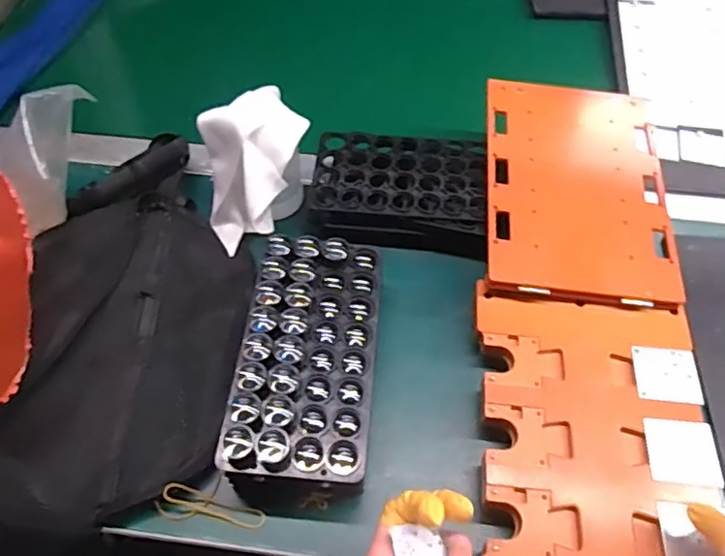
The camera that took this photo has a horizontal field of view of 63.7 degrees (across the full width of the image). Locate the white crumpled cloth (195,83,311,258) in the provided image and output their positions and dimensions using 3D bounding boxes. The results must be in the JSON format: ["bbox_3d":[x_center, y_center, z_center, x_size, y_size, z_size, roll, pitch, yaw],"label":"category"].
[{"bbox_3d":[-0.096,-0.104,0.525,0.106,0.087,0.096,-18,58,-11],"label":"white crumpled cloth"}]

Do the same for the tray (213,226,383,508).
[{"bbox_3d":[-0.040,0.063,0.457,0.107,0.065,0.200,7,57,5],"label":"tray"}]

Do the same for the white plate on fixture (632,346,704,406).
[{"bbox_3d":[0.237,0.075,0.453,0.047,0.004,0.046,4,57,5],"label":"white plate on fixture"}]

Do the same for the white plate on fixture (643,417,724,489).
[{"bbox_3d":[0.230,0.125,0.418,0.047,0.004,0.049,4,52,9],"label":"white plate on fixture"}]

